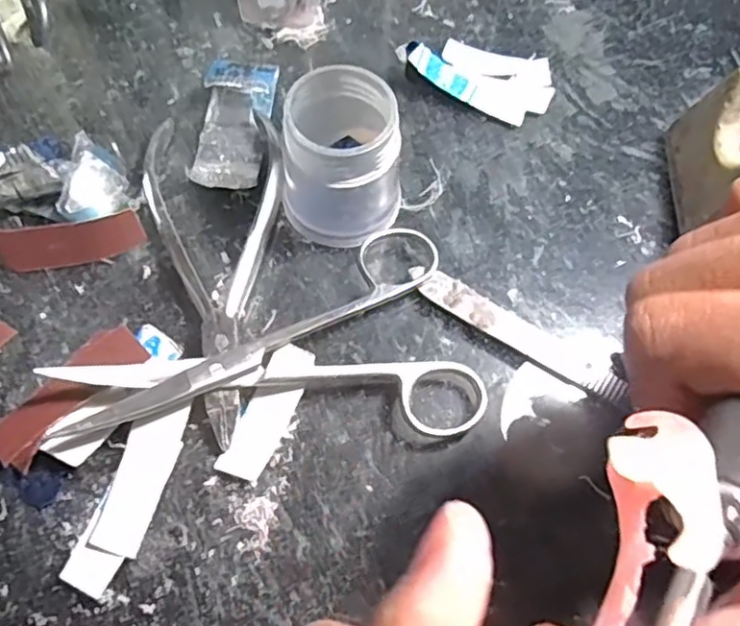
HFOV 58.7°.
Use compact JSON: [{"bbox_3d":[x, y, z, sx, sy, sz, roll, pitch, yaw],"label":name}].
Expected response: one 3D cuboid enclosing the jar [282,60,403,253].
[{"bbox_3d":[-0.008,-0.053,0.232,0.039,0.051,0.041,1,67,-3],"label":"jar"}]

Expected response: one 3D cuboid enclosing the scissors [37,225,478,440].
[{"bbox_3d":[-0.032,0.015,0.217,0.131,0.021,0.074,-13,68,-9],"label":"scissors"}]

